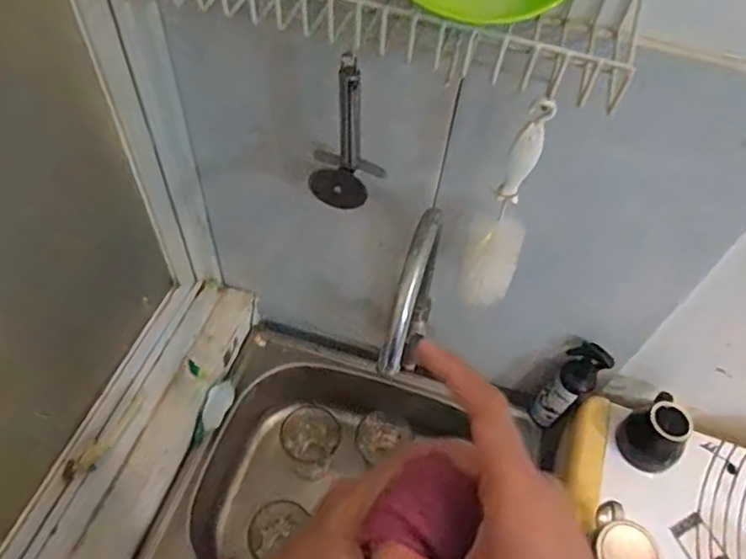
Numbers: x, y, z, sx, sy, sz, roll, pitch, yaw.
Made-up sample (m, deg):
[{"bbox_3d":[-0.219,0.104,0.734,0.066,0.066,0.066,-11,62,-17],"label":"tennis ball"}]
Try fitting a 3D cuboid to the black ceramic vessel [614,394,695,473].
[{"bbox_3d":[0.376,0.194,0.764,0.093,0.084,0.077,-25,61,-21],"label":"black ceramic vessel"}]

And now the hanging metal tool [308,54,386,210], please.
[{"bbox_3d":[-0.023,-0.130,0.551,0.069,0.163,0.020,10,55,2],"label":"hanging metal tool"}]

